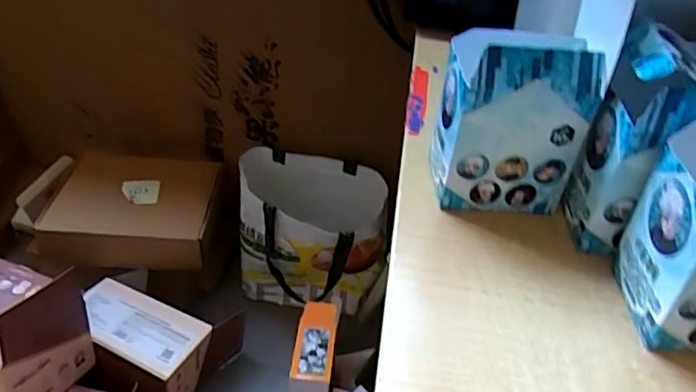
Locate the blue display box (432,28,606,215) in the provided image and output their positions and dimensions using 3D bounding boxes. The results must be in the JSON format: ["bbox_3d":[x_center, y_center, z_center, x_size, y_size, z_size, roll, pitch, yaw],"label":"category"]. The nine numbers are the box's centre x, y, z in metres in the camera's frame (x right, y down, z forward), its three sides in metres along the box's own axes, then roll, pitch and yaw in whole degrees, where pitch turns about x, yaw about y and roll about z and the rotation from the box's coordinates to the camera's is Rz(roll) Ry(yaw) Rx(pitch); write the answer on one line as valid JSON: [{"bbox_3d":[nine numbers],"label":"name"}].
[{"bbox_3d":[0.123,-0.058,0.430,0.102,0.141,0.066,6,40,0],"label":"blue display box"}]

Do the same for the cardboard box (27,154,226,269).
[{"bbox_3d":[-0.462,0.020,1.209,0.342,0.091,0.295,3,40,-4],"label":"cardboard box"}]

